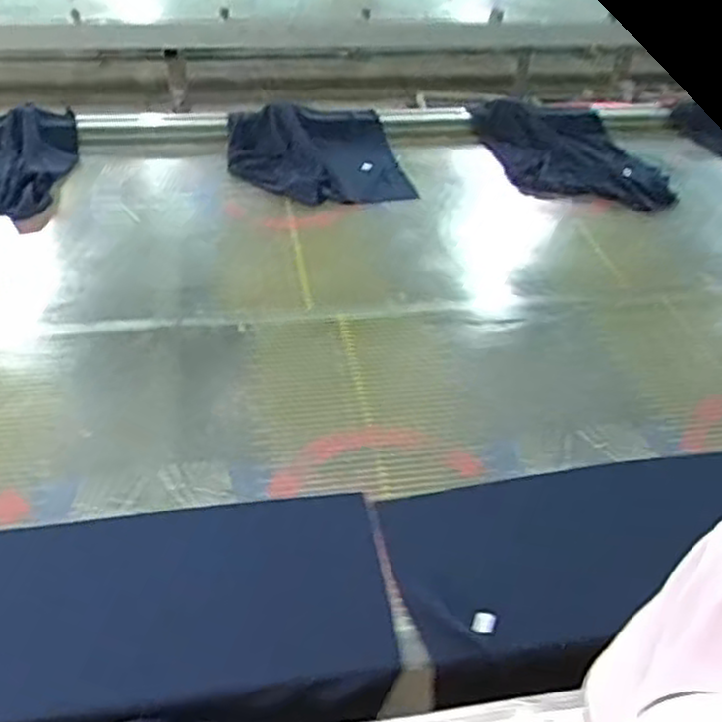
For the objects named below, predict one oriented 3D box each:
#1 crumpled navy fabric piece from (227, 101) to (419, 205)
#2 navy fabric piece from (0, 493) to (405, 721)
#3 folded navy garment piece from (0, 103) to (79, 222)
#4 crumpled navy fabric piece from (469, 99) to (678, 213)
[{"bbox_3d":[-0.084,-0.400,1.434,0.321,0.075,0.382,-6,41,-12],"label":"crumpled navy fabric piece"},{"bbox_3d":[-0.221,0.247,0.725,0.491,0.024,0.249,-4,39,-10],"label":"navy fabric piece"},{"bbox_3d":[-0.635,-0.351,1.351,0.251,0.069,0.297,-6,41,-12],"label":"folded navy garment piece"},{"bbox_3d":[0.417,-0.429,1.524,0.331,0.066,0.361,-3,40,-8],"label":"crumpled navy fabric piece"}]

